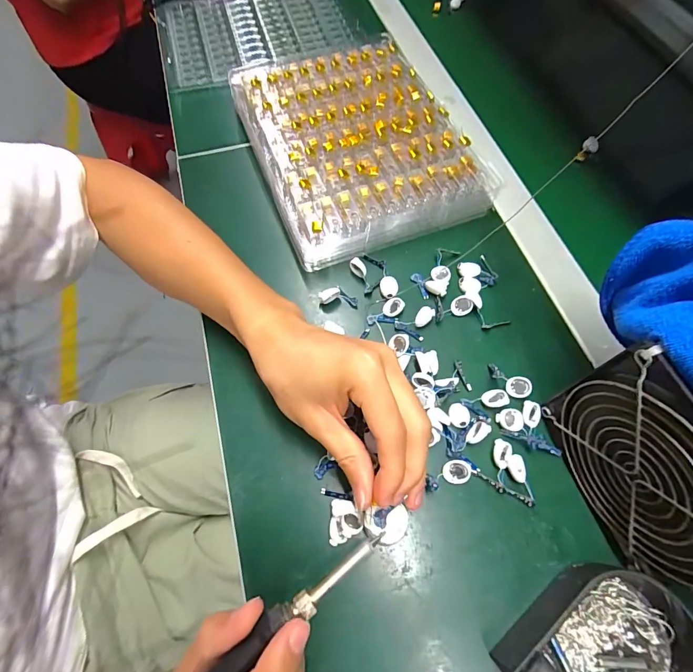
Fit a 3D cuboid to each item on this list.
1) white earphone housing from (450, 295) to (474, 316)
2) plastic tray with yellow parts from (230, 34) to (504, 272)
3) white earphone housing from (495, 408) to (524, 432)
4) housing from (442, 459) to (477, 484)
[{"bbox_3d":[0.098,-0.026,0.329,0.016,0.010,0.017,0,65,0],"label":"white earphone housing"},{"bbox_3d":[0.004,-0.208,0.397,0.194,0.035,0.270,-19,66,-9],"label":"plastic tray with yellow parts"},{"bbox_3d":[0.122,0.062,0.288,0.020,0.005,0.016,1,65,0],"label":"white earphone housing"},{"bbox_3d":[0.080,0.095,0.271,0.023,0.005,0.015,-1,65,-1],"label":"housing"}]

